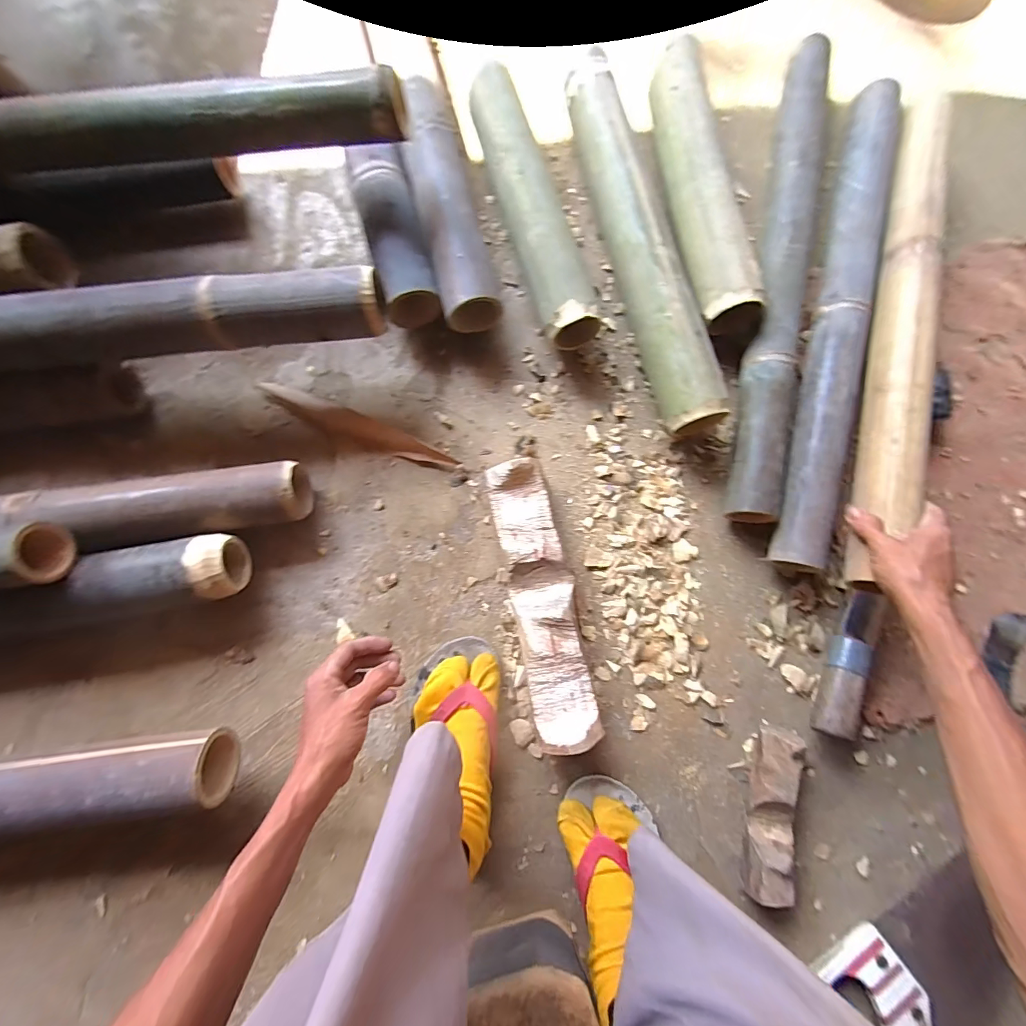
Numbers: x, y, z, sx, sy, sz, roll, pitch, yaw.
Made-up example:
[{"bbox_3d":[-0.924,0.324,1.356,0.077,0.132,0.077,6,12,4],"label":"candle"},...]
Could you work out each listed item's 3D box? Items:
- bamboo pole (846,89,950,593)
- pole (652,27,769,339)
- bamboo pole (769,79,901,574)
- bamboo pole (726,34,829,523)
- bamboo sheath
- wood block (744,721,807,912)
[{"bbox_3d":[0.442,-0.218,0.506,0.052,0.052,0.621,16,78,1],"label":"bamboo pole"},{"bbox_3d":[0.234,-0.411,0.571,0.070,0.074,0.366,-10,83,-2],"label":"pole"},{"bbox_3d":[0.397,-0.236,0.551,0.063,0.056,0.622,15,83,1],"label":"bamboo pole"},{"bbox_3d":[0.335,-0.300,0.567,0.056,0.057,0.635,11,83,1],"label":"bamboo pole"},{"bbox_3d":[-0.191,-0.101,0.550,0.253,0.016,0.042,23,83,2],"label":"bamboo sheath"},{"bbox_3d":[0.281,0.321,0.486,0.049,0.049,0.166,10,83,0],"label":"wood block"}]

